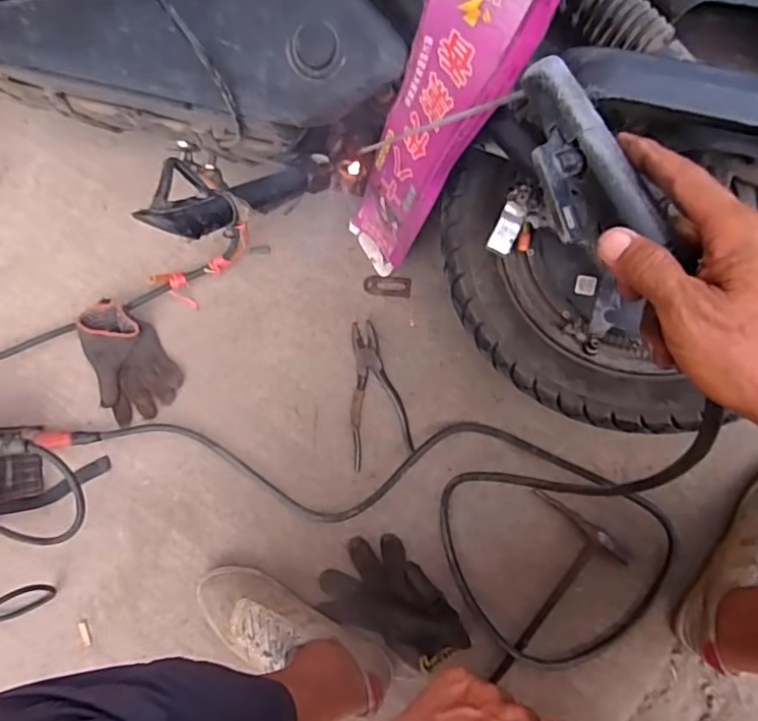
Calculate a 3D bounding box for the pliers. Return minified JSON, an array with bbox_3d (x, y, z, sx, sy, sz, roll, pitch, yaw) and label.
[{"bbox_3d":[-0.010,0.042,0.765,0.079,0.007,0.185,-13,85,9],"label":"pliers"}]

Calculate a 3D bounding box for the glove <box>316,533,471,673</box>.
[{"bbox_3d":[0.012,0.320,0.741,0.133,0.020,0.176,-42,82,6],"label":"glove"}]

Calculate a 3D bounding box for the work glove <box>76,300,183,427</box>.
[{"bbox_3d":[-0.346,0.000,0.796,0.119,0.053,0.166,-13,85,9],"label":"work glove"}]

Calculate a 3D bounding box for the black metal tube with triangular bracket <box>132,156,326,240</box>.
[{"bbox_3d":[-0.103,-0.131,0.451,0.047,0.195,0.031,45,129,9],"label":"black metal tube with triangular bracket"}]

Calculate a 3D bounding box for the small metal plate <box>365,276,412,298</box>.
[{"bbox_3d":[0.012,-0.100,0.777,0.063,0.004,0.026,5,88,10],"label":"small metal plate"}]

